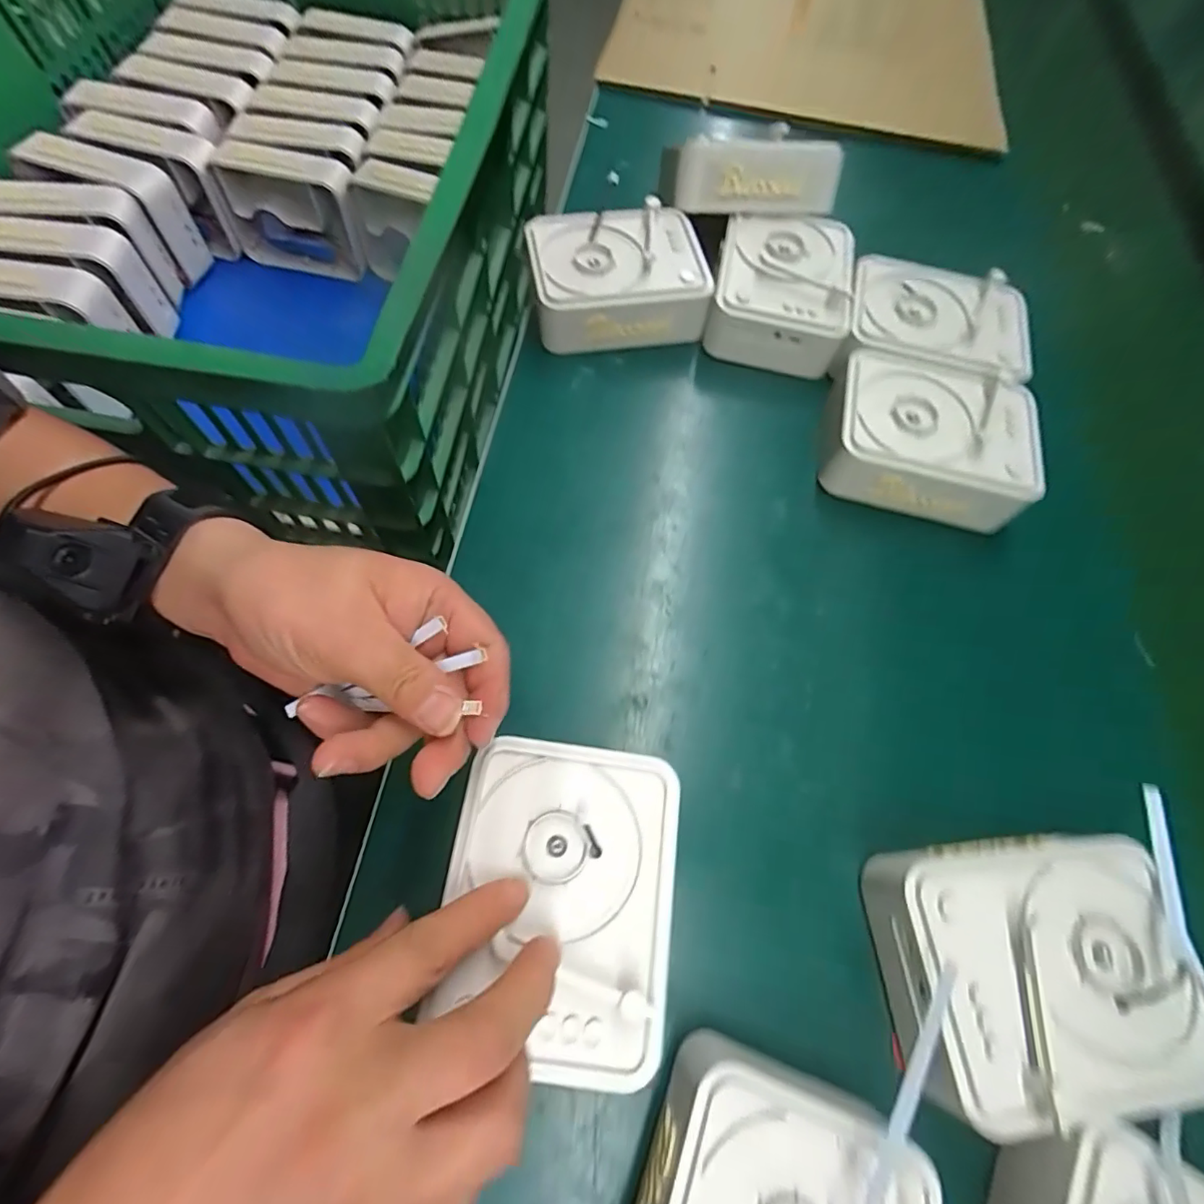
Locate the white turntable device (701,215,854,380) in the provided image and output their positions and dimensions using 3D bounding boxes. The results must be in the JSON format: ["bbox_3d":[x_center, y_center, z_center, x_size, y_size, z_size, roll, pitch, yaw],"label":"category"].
[{"bbox_3d":[0.137,-0.240,0.420,0.099,0.051,0.122,14,67,1],"label":"white turntable device"}]

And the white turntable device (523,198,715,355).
[{"bbox_3d":[0.011,-0.241,0.410,0.125,0.050,0.092,-7,68,-8],"label":"white turntable device"}]

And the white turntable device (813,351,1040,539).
[{"bbox_3d":[0.217,-0.111,0.368,0.121,0.051,0.097,16,67,2],"label":"white turntable device"}]

